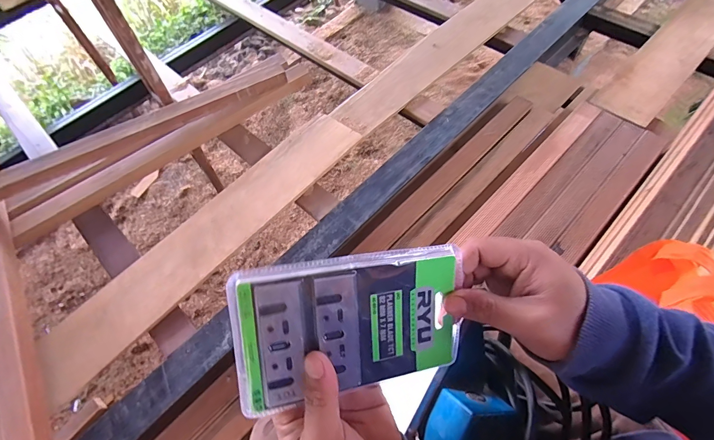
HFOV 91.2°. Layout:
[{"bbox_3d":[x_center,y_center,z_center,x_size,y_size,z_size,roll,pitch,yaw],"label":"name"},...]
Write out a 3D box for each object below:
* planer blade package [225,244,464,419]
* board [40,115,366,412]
[{"bbox_3d":[-0.002,0.072,0.240,0.155,0.009,0.093,-7,101,-17],"label":"planer blade package"},{"bbox_3d":[-0.378,0.033,0.966,0.181,0.031,0.982,39,71,20],"label":"board"}]

